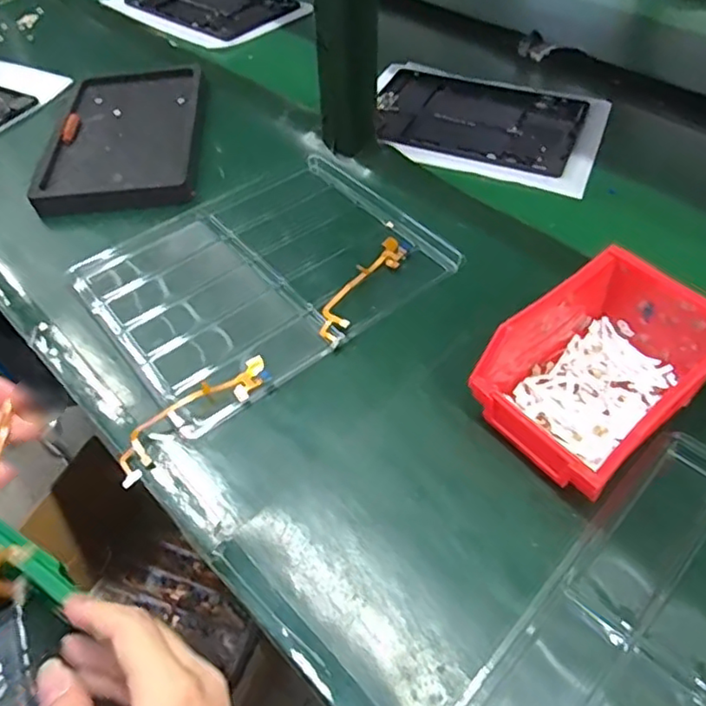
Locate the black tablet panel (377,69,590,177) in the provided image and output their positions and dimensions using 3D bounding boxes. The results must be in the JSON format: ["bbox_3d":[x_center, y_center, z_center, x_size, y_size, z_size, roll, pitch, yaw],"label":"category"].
[{"bbox_3d":[0.140,-0.272,0.697,0.229,0.008,0.175,16,50,15],"label":"black tablet panel"}]

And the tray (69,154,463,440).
[{"bbox_3d":[-0.074,-0.076,0.529,0.279,0.010,0.221,-32,55,-24],"label":"tray"}]

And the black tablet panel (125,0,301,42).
[{"bbox_3d":[-0.214,-0.543,0.941,0.250,0.017,0.189,34,59,25],"label":"black tablet panel"}]

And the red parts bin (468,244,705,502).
[{"bbox_3d":[0.164,0.013,0.401,0.142,0.077,0.102,-31,54,-24],"label":"red parts bin"}]

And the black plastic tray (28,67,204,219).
[{"bbox_3d":[-0.251,-0.245,0.674,0.155,0.022,0.273,-6,48,-4],"label":"black plastic tray"}]

